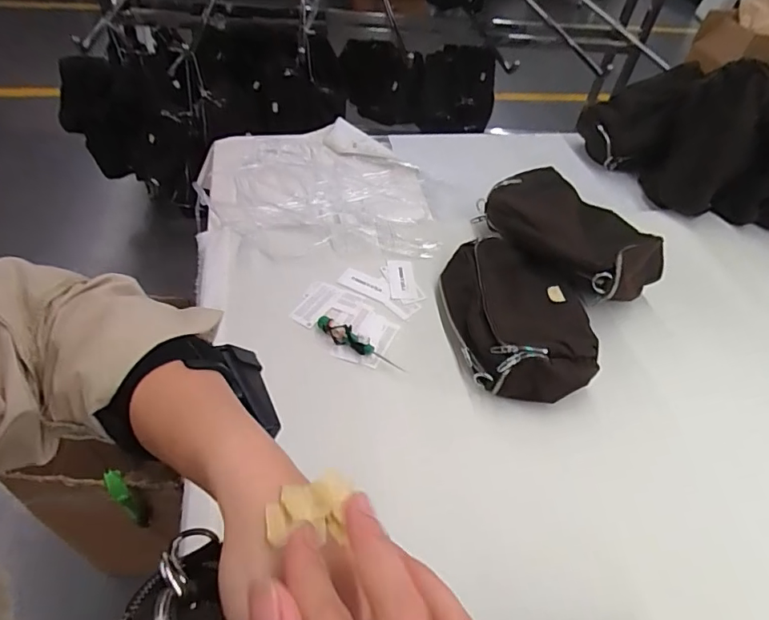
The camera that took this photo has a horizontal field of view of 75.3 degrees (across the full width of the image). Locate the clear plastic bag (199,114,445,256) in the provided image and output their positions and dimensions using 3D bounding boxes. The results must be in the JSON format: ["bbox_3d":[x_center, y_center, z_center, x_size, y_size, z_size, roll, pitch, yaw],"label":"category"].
[{"bbox_3d":[-0.133,-0.237,0.923,0.411,0.048,0.444,1,48,-6],"label":"clear plastic bag"}]

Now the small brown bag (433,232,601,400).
[{"bbox_3d":[0.179,0.002,0.690,0.180,0.063,0.274,0,48,-7],"label":"small brown bag"}]

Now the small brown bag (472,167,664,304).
[{"bbox_3d":[0.280,-0.125,0.767,0.177,0.074,0.275,-23,55,-25],"label":"small brown bag"}]

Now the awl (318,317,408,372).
[{"bbox_3d":[-0.034,0.045,0.654,0.129,0.017,0.024,30,51,19],"label":"awl"}]

